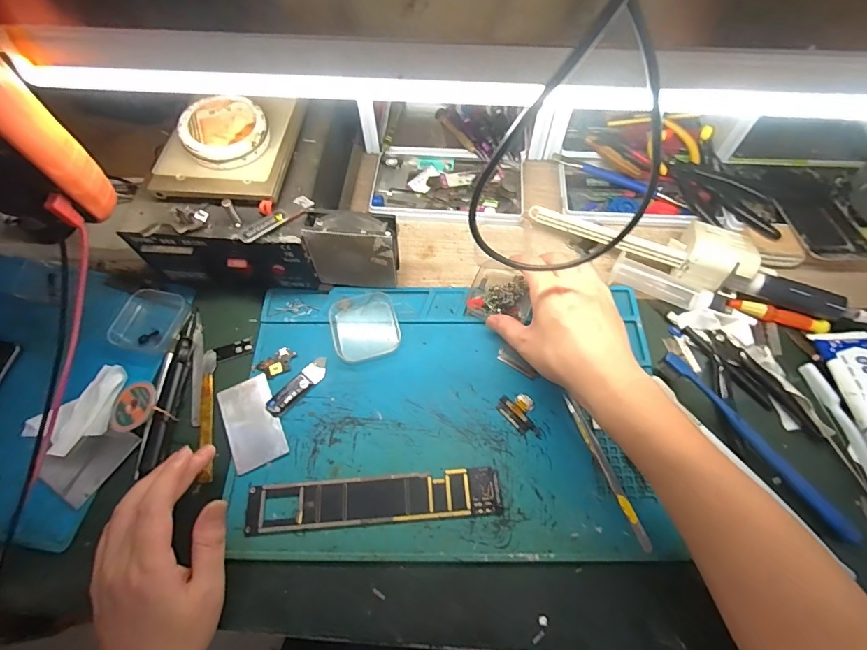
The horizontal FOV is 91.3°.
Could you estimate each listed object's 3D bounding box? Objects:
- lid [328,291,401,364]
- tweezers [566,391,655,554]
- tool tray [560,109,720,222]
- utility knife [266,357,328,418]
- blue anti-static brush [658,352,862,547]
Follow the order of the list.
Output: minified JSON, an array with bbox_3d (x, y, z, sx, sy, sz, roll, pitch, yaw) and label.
[{"bbox_3d":[-0.068,0.000,0.418,0.063,0.012,0.069,-16,64,-8],"label":"lid"},{"bbox_3d":[0.144,0.119,0.353,0.009,0.006,0.129,-18,64,-8],"label":"tweezers"},{"bbox_3d":[0.244,-0.194,0.502,0.177,0.041,0.161,5,63,3],"label":"tool tray"},{"bbox_3d":[-0.124,0.056,0.391,0.020,0.005,0.066,38,69,18],"label":"utility knife"},{"bbox_3d":[0.265,0.098,0.357,0.017,0.022,0.181,-32,67,-15],"label":"blue anti-static brush"}]

